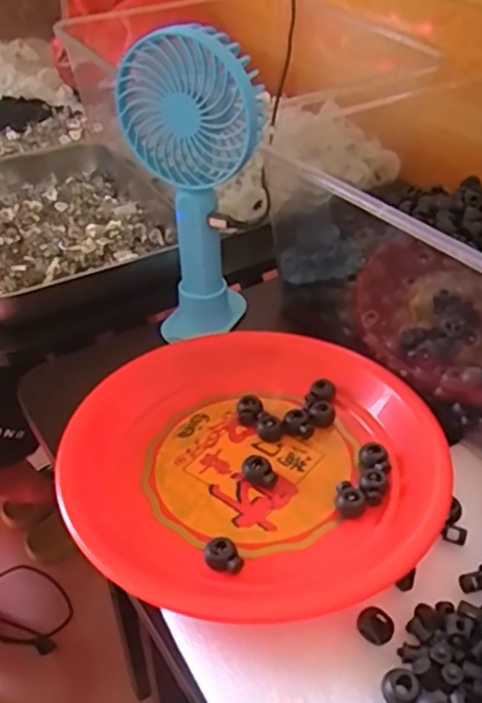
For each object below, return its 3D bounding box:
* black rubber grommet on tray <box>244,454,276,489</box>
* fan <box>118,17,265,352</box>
[{"bbox_3d":[0.011,0.074,0.398,0.019,0.013,0.018,0,41,0],"label":"black rubber grommet on tray"},{"bbox_3d":[-0.034,-0.114,0.481,0.104,0.235,0.051,16,40,17],"label":"fan"}]

